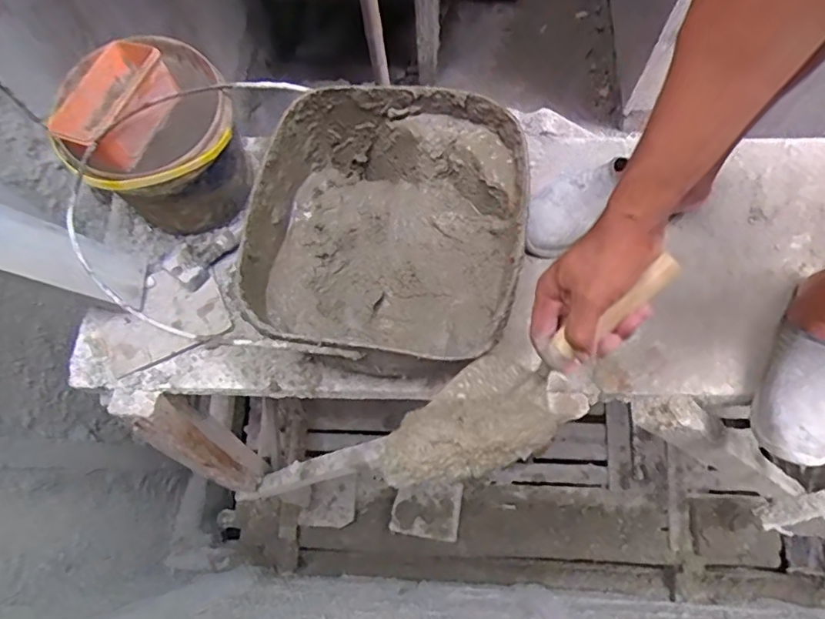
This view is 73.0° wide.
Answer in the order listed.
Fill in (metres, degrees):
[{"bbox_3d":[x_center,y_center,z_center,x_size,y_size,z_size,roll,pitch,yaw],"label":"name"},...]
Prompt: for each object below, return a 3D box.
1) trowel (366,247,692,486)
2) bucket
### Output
[{"bbox_3d":[0.097,0.059,0.457,0.276,0.077,0.085,-33,72,-10],"label":"trowel"},{"bbox_3d":[-0.325,-0.224,0.737,0.190,0.218,0.194,-1,70,2],"label":"bucket"}]

